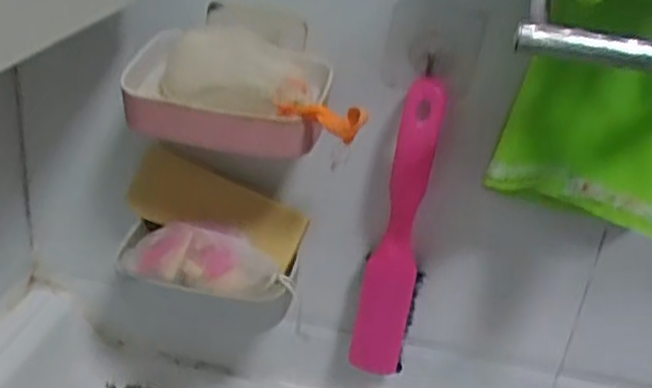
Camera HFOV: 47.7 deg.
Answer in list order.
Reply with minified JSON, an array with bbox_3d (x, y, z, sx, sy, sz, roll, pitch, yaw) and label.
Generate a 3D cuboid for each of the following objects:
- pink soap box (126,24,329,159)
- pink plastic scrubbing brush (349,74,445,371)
[{"bbox_3d":[-0.061,-0.067,0.470,0.119,0.059,0.072,9,28,4],"label":"pink soap box"},{"bbox_3d":[0.054,0.033,0.545,0.043,0.239,0.033,12,28,8],"label":"pink plastic scrubbing brush"}]

